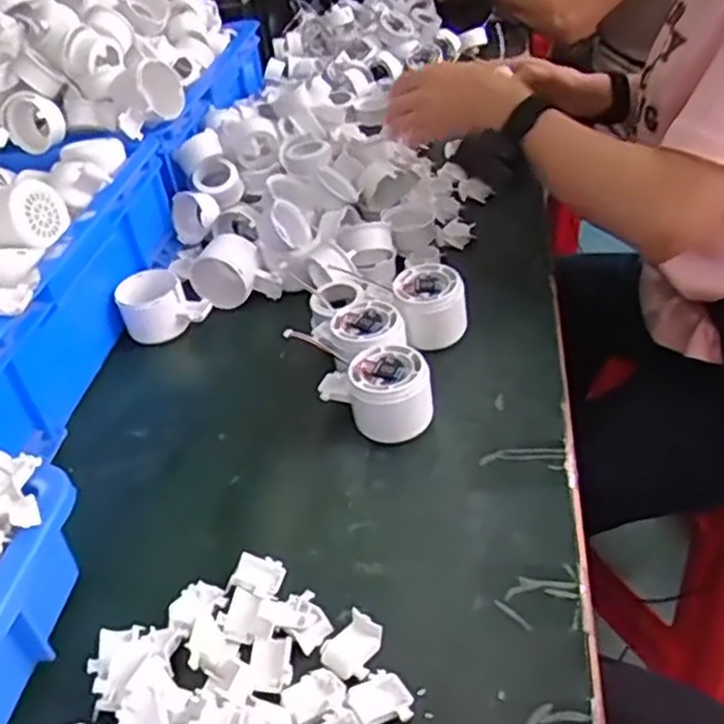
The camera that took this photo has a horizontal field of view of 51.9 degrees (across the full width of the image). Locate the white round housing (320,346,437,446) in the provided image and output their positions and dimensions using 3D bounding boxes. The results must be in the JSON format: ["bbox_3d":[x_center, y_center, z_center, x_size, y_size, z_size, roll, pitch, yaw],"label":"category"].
[{"bbox_3d":[0.010,0.026,0.544,0.084,0.052,0.061,-4,38,7],"label":"white round housing"}]

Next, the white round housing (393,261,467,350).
[{"bbox_3d":[0.056,-0.046,0.615,0.059,0.051,0.052,-9,38,0],"label":"white round housing"}]

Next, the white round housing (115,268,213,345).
[{"bbox_3d":[-0.180,-0.050,0.682,0.079,0.053,0.046,-13,38,-5],"label":"white round housing"}]

